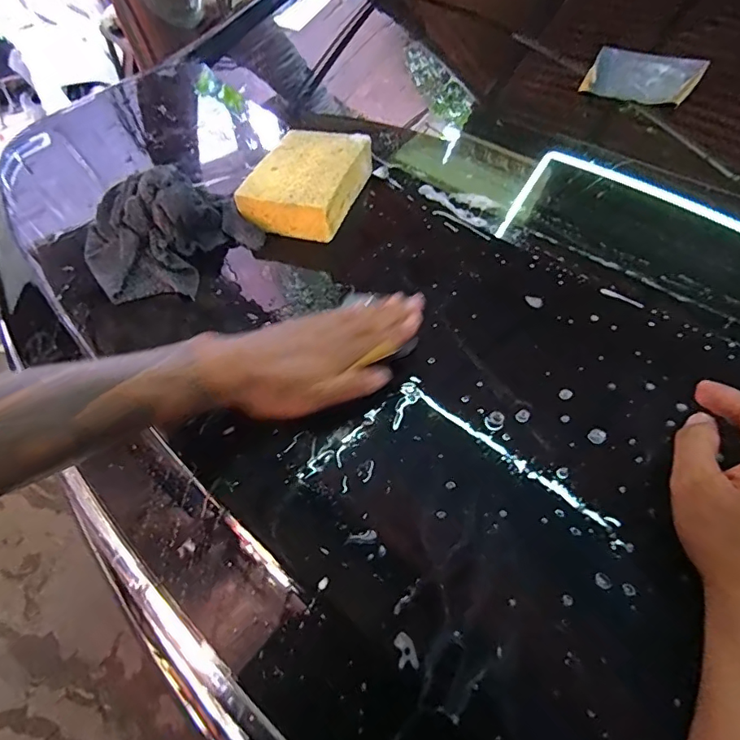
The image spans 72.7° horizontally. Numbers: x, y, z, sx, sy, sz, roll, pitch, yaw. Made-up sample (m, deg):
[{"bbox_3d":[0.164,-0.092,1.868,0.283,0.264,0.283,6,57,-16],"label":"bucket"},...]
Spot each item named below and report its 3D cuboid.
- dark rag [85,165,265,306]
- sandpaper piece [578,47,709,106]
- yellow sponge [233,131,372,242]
[{"bbox_3d":[-0.214,-0.153,0.522,0.160,0.068,0.155,-28,54,-23],"label":"dark rag"},{"bbox_3d":[0.317,-0.346,0.579,0.114,0.027,0.078,27,81,15],"label":"sandpaper piece"},{"bbox_3d":[-0.068,-0.214,0.569,0.104,0.049,0.147,14,50,13],"label":"yellow sponge"}]

